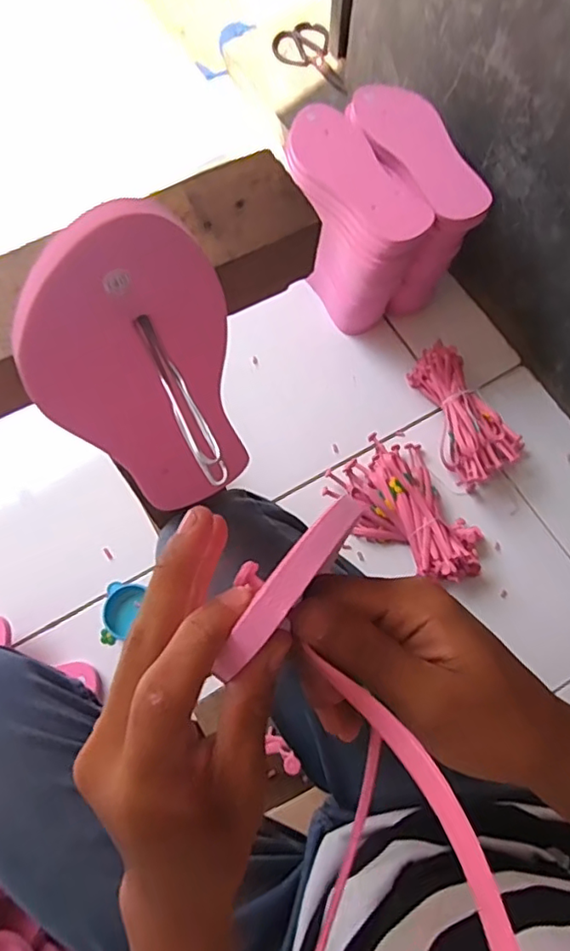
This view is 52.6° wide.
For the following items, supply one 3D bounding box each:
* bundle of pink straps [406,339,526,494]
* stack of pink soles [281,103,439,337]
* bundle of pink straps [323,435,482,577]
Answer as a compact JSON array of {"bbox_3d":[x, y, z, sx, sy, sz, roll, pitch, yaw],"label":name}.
[{"bbox_3d":[0.252,-0.092,0.829,0.093,0.058,0.209,-23,72,-7],"label":"bundle of pink straps"},{"bbox_3d":[0.084,-0.340,0.833,0.101,0.238,0.246,-30,73,-9],"label":"stack of pink soles"},{"bbox_3d":[0.170,0.052,0.783,0.151,0.051,0.220,-35,73,-11],"label":"bundle of pink straps"}]

